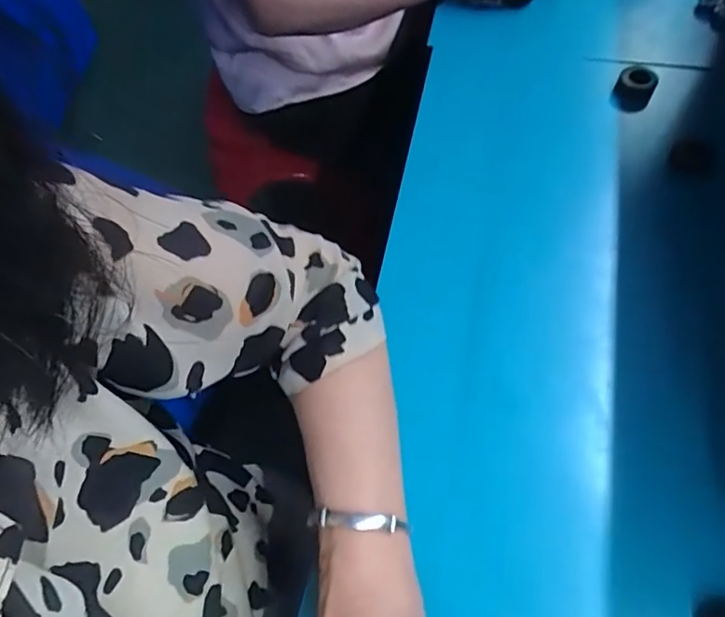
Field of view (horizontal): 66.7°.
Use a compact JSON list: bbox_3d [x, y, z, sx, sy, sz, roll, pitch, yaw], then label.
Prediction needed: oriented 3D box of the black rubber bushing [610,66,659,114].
[{"bbox_3d":[0.279,-0.224,0.567,0.037,0.037,0.030,22,64,15],"label":"black rubber bushing"}]

